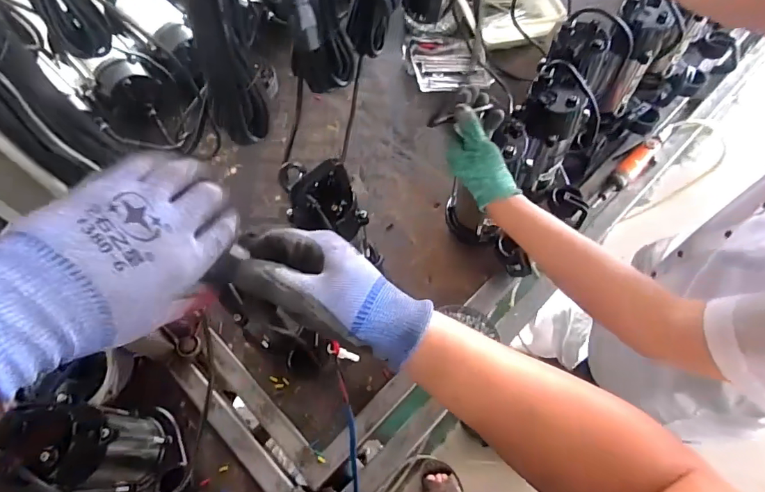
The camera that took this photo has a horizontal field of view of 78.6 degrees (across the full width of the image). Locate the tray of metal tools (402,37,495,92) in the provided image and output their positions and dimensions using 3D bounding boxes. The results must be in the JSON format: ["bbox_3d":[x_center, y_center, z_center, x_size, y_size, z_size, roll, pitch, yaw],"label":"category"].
[{"bbox_3d":[0.146,-0.428,1.075,0.186,0.029,0.167,-2,65,1],"label":"tray of metal tools"}]

